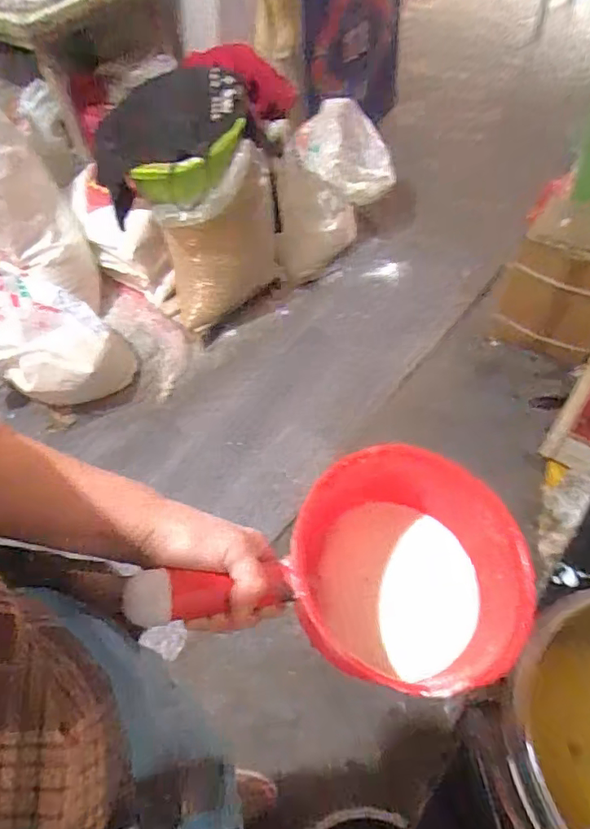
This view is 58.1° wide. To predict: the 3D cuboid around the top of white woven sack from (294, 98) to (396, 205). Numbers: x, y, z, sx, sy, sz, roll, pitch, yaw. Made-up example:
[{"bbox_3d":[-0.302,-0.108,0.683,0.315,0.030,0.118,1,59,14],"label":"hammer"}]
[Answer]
[{"bbox_3d":[0.157,-0.807,1.692,0.303,0.290,0.187,7,56,10],"label":"top of white woven sack"}]

